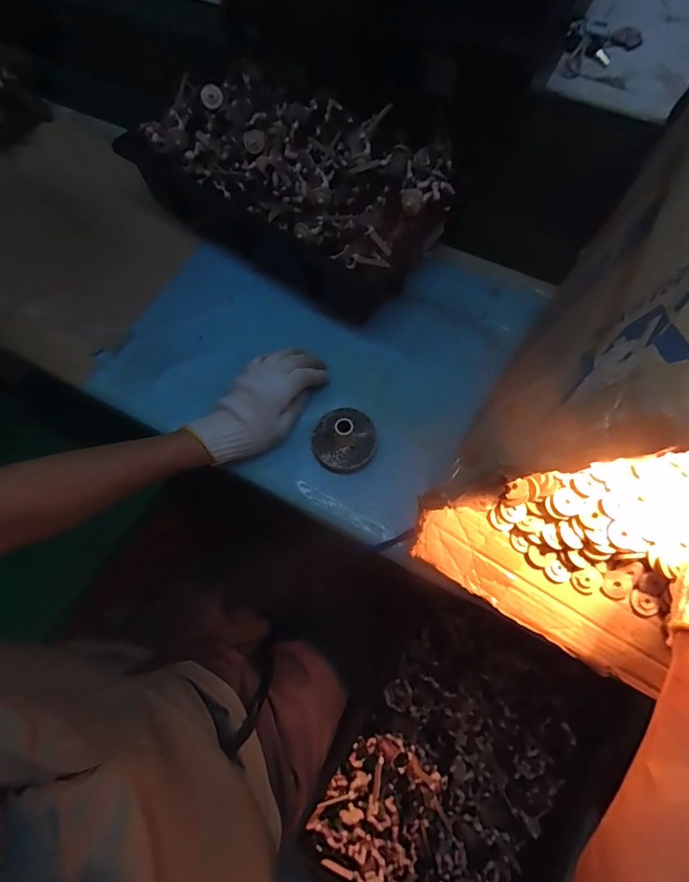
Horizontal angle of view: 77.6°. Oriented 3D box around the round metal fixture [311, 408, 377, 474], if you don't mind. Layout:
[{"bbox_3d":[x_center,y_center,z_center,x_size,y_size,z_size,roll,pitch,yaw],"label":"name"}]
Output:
[{"bbox_3d":[-0.001,-0.004,0.517,0.075,0.057,0.075,-1,69,2],"label":"round metal fixture"}]

